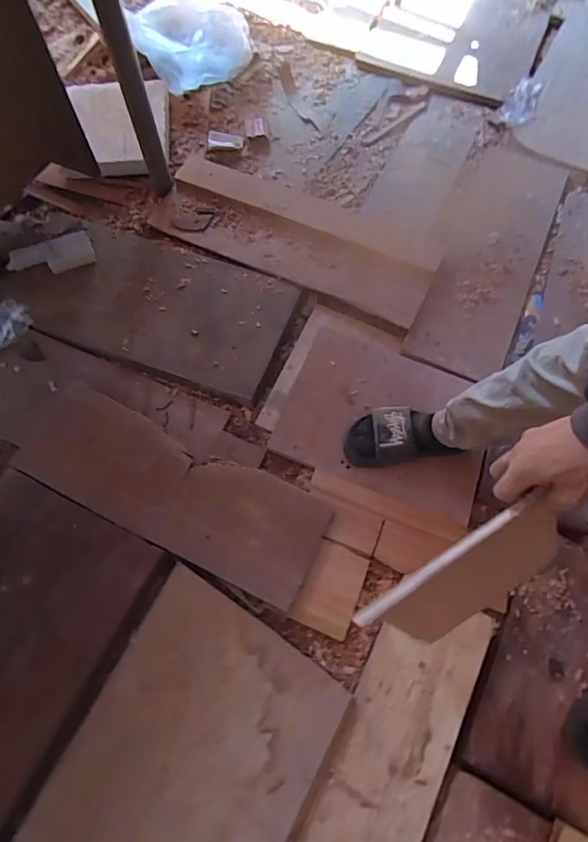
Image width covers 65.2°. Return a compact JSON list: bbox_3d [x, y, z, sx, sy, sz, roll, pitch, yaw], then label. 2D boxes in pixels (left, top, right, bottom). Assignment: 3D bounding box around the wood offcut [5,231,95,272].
[{"bbox_3d":[-0.542,-0.369,1.025,0.179,0.018,0.075,-20,96,-9],"label":"wood offcut"}]

